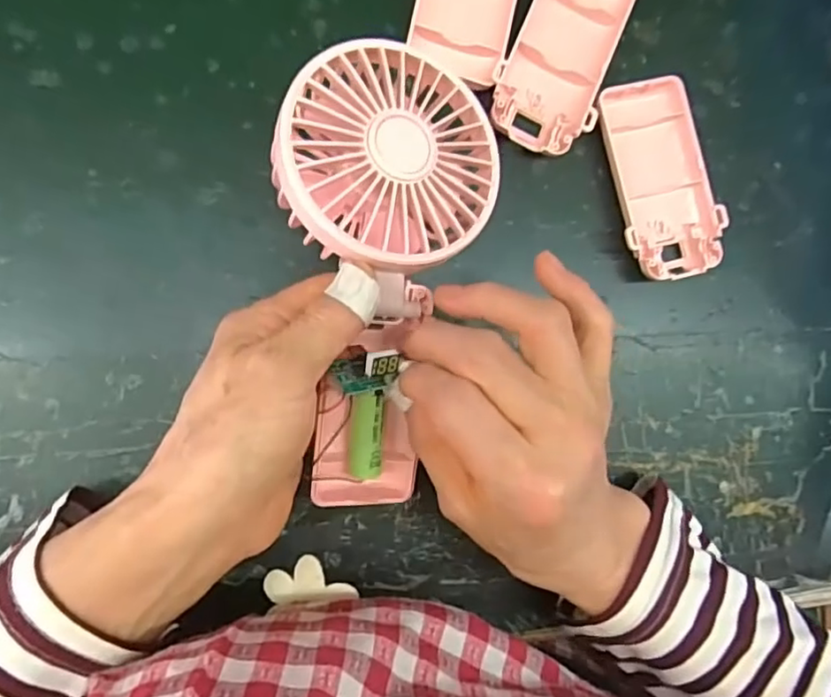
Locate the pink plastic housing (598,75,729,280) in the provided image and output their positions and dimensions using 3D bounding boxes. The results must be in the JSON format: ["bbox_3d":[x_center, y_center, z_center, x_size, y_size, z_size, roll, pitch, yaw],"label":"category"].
[{"bbox_3d":[0.119,-0.082,0.310,0.049,0.016,0.095,-14,91,-9],"label":"pink plastic housing"}]

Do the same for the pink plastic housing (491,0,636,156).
[{"bbox_3d":[0.069,-0.140,0.303,0.048,0.015,0.097,21,86,-8],"label":"pink plastic housing"}]

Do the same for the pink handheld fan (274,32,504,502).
[{"bbox_3d":[-0.016,-0.024,0.249,0.082,0.039,0.182,7,101,-9],"label":"pink handheld fan"}]

